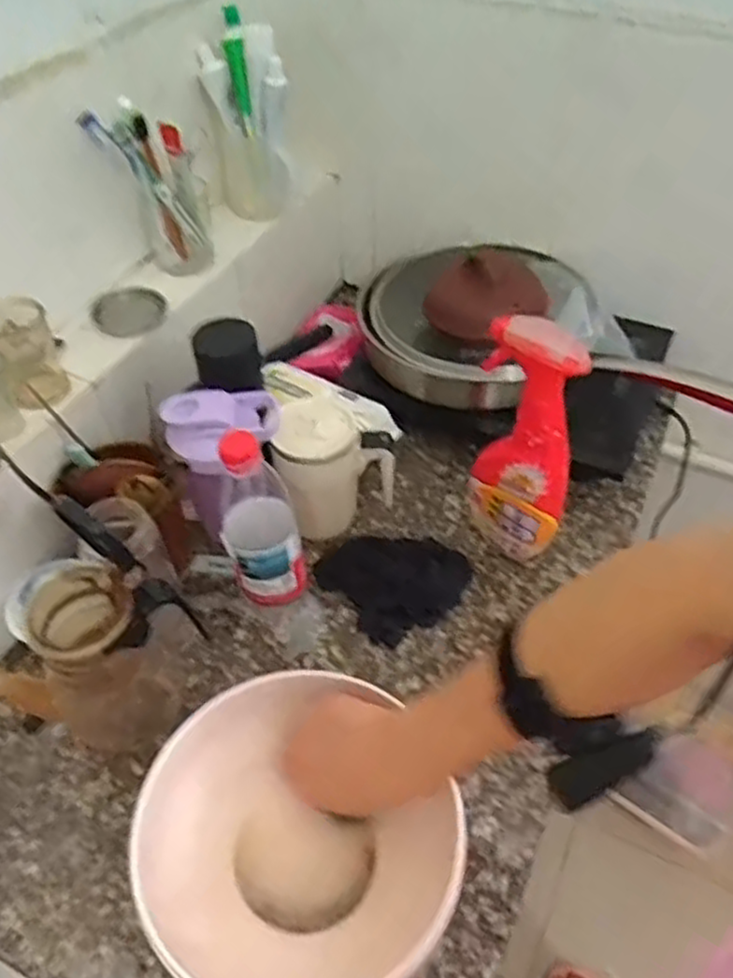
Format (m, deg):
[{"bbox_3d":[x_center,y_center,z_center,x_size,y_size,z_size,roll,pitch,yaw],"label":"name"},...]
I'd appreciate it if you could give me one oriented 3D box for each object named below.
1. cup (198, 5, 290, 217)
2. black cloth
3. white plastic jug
[{"bbox_3d":[-0.140,-0.431,0.885,0.073,0.202,0.084,-27,53,-22],"label":"cup"},{"bbox_3d":[0.030,0.087,0.782,0.127,0.026,0.129,-32,55,-25],"label":"black cloth"},{"bbox_3d":[-0.038,-0.023,0.796,0.115,0.154,0.079,-11,49,-9],"label":"white plastic jug"}]

